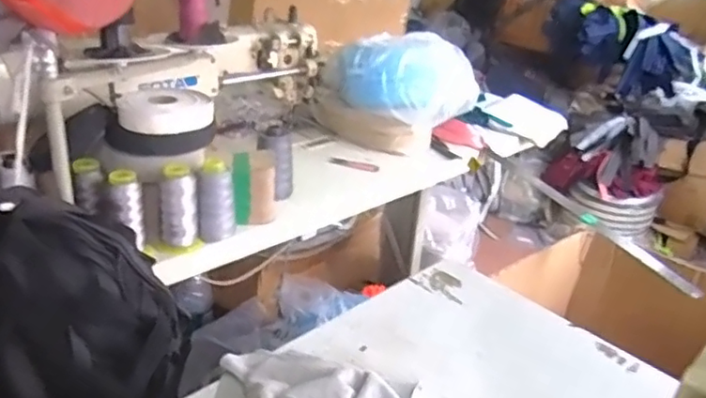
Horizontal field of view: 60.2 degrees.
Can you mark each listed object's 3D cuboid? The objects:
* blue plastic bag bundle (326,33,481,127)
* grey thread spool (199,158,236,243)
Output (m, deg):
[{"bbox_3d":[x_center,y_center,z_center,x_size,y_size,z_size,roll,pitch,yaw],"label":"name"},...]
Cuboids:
[{"bbox_3d":[0.097,-0.238,1.184,0.302,0.135,0.143,7,26,2],"label":"blue plastic bag bundle"},{"bbox_3d":[-0.189,0.005,0.846,0.049,0.103,0.043,1,26,-11],"label":"grey thread spool"}]

